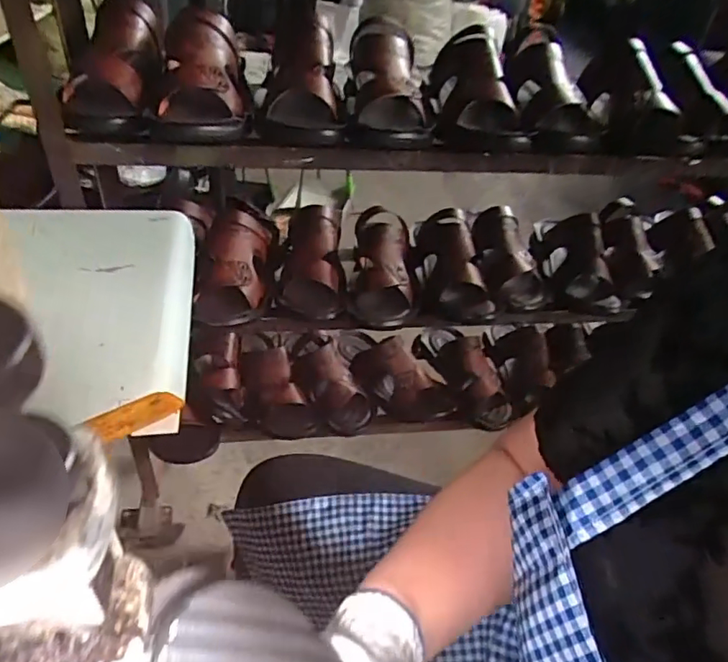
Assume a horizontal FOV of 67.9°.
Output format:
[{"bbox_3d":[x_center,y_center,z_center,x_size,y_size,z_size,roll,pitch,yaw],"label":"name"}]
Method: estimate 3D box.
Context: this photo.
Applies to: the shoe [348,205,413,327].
[{"bbox_3d":[0.025,-0.093,0.864,0.100,0.080,0.210,1,63,-7],"label":"shoe"}]

